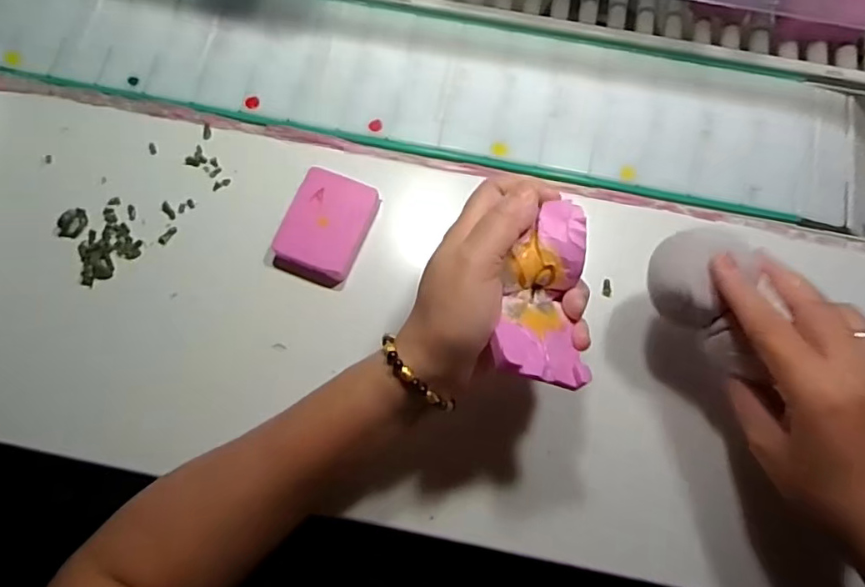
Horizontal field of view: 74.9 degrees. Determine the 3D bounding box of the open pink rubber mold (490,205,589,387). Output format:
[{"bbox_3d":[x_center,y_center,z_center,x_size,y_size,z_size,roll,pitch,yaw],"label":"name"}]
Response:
[{"bbox_3d":[0.064,-0.001,0.304,0.048,0.033,0.098,12,73,3],"label":"open pink rubber mold"}]

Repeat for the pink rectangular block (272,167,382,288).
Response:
[{"bbox_3d":[-0.076,-0.047,0.404,0.054,0.017,0.077,21,78,5],"label":"pink rectangular block"}]

